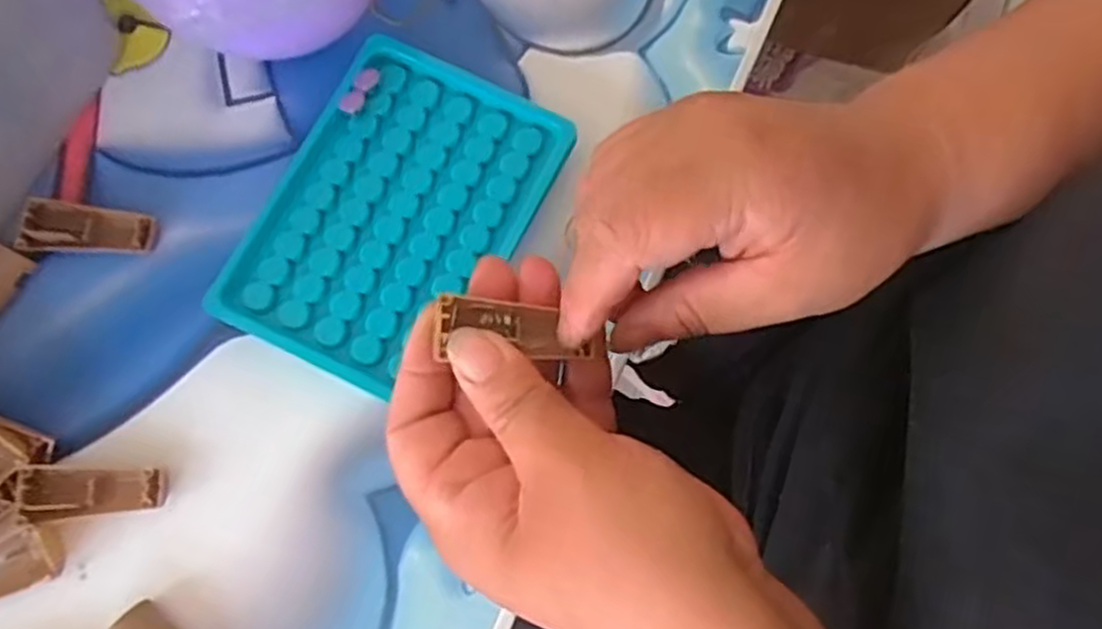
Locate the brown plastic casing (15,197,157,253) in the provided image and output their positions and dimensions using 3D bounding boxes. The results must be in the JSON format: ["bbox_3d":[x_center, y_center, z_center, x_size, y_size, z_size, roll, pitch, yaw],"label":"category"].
[{"bbox_3d":[-0.184,-0.034,0.315,0.049,0.010,0.021,4,76,-2],"label":"brown plastic casing"}]

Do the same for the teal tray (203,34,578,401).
[{"bbox_3d":[-0.061,-0.039,0.314,0.091,0.020,0.132,28,77,4],"label":"teal tray"}]

